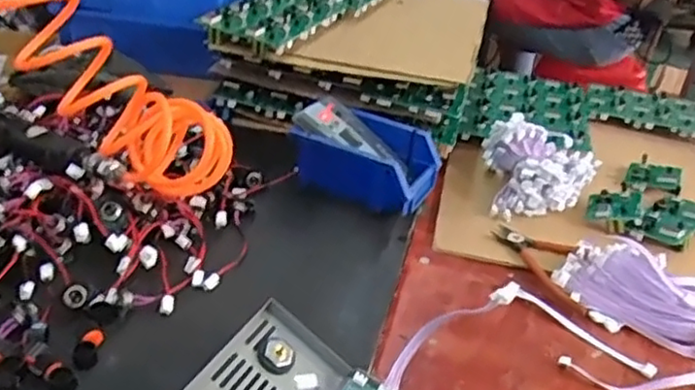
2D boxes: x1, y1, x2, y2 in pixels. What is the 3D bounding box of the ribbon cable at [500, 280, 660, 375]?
[{"bbox_3d":[0.232,0.135,0.675,0.163,0.015,0.018,30,40,30],"label":"ribbon cable"}]

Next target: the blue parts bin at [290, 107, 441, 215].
[{"bbox_3d":[0.028,-0.041,0.796,0.157,0.074,0.107,24,37,24],"label":"blue parts bin"}]

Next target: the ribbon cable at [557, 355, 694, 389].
[{"bbox_3d":[0.269,0.171,0.616,0.139,0.026,0.031,9,34,3],"label":"ribbon cable"}]

